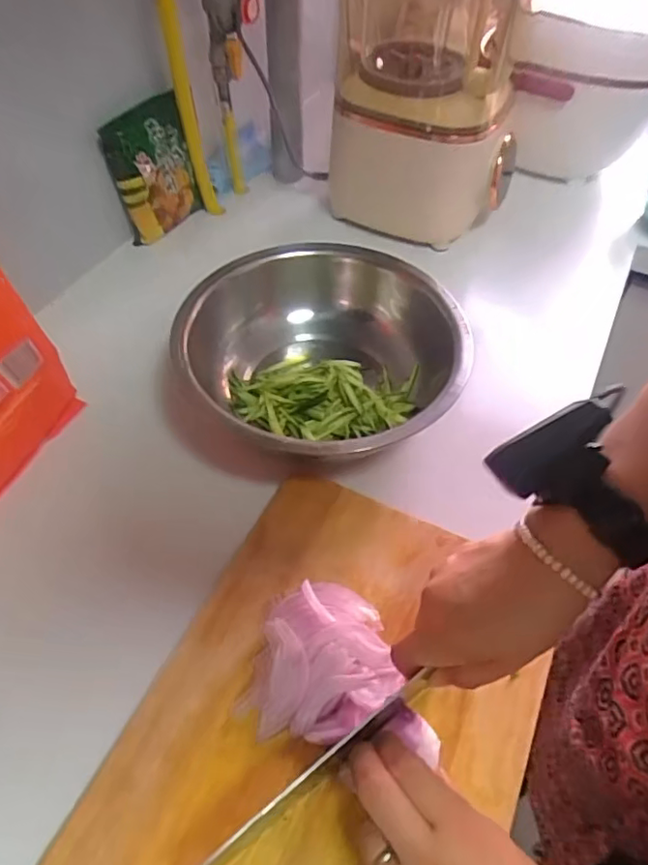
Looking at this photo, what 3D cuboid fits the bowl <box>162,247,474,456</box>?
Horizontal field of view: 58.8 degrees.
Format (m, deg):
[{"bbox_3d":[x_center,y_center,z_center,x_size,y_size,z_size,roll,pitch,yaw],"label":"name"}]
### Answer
[{"bbox_3d":[0.005,-0.076,0.594,0.244,0.099,0.270,-31,61,-22],"label":"bowl"}]

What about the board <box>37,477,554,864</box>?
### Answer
[{"bbox_3d":[0.006,0.199,0.401,0.252,0.016,0.342,22,56,14],"label":"board"}]

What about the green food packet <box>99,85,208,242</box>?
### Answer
[{"bbox_3d":[-0.216,-0.325,0.742,0.025,0.173,0.117,31,59,20],"label":"green food packet"}]

